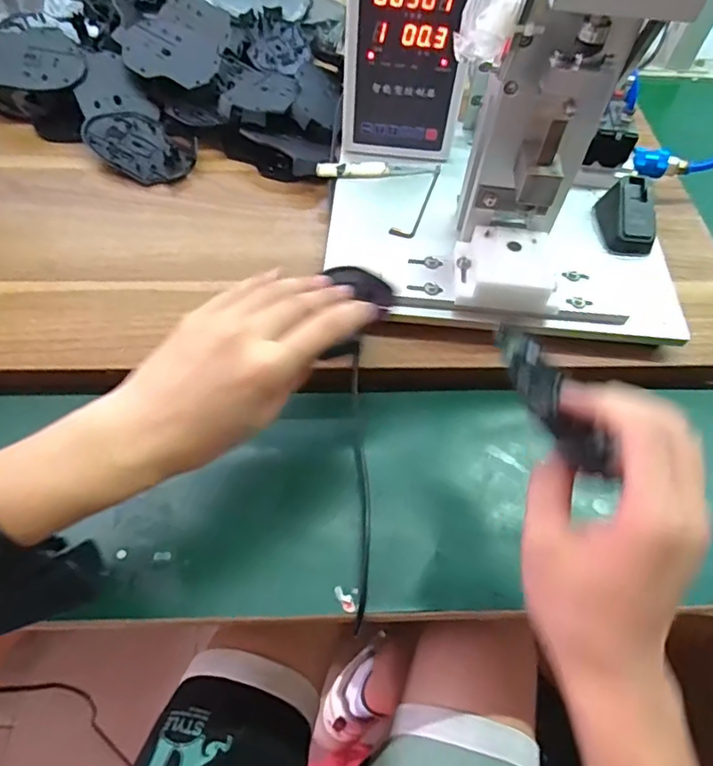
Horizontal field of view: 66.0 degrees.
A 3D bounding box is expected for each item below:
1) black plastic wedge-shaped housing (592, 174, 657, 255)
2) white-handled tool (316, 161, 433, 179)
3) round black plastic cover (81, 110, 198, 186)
[{"bbox_3d":[0.245,-0.150,0.496,0.036,0.034,0.062,-3,59,-5],"label":"black plastic wedge-shaped housing"},{"bbox_3d":[0.019,-0.210,0.536,0.114,0.008,0.018,-4,59,-6],"label":"white-handled tool"},{"bbox_3d":[-0.225,-0.247,0.565,0.117,0.011,0.072,34,63,17],"label":"round black plastic cover"}]

